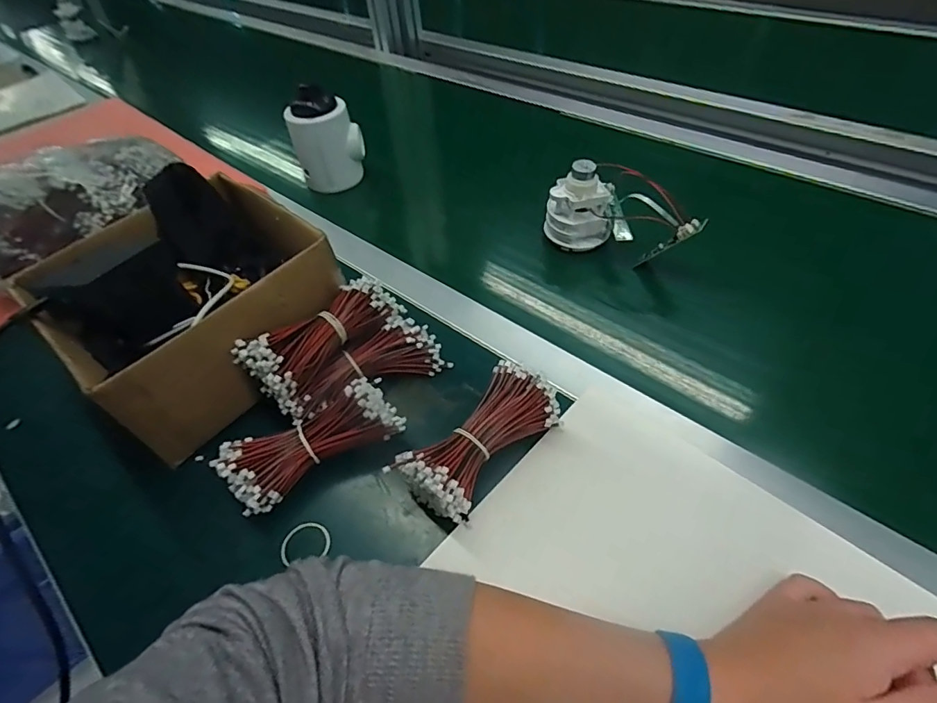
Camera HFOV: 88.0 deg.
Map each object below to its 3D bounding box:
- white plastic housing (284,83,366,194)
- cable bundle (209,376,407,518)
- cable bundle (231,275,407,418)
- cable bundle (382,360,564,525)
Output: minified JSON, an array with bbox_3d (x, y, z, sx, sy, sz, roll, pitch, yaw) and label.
[{"bbox_3d":[-0.186,-0.276,0.636,0.060,0.108,0.083,36,60,24],"label":"white plastic housing"},{"bbox_3d":[-0.115,0.069,0.365,0.126,0.057,0.047,-26,57,-19],"label":"cable bundle"},{"bbox_3d":[-0.118,-0.017,0.395,0.053,0.045,0.128,37,61,25],"label":"cable bundle"},{"bbox_3d":[0.009,0.067,0.357,0.119,0.054,0.056,-38,62,-26],"label":"cable bundle"}]

